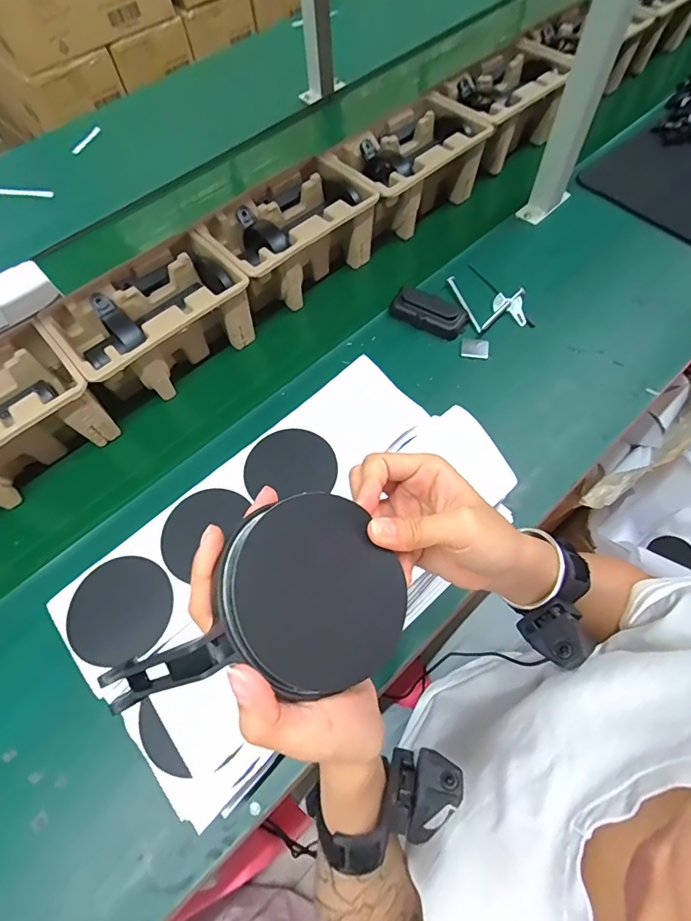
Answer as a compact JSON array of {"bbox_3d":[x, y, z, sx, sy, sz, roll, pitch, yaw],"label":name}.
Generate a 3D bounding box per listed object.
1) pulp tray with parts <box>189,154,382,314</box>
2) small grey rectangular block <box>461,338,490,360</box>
[{"bbox_3d":[-0.080,-0.322,0.662,0.231,0.100,0.143,-40,67,-17],"label":"pulp tray with parts"},{"bbox_3d":[0.178,-0.154,0.617,0.037,0.004,0.032,6,68,3],"label":"small grey rectangular block"}]

